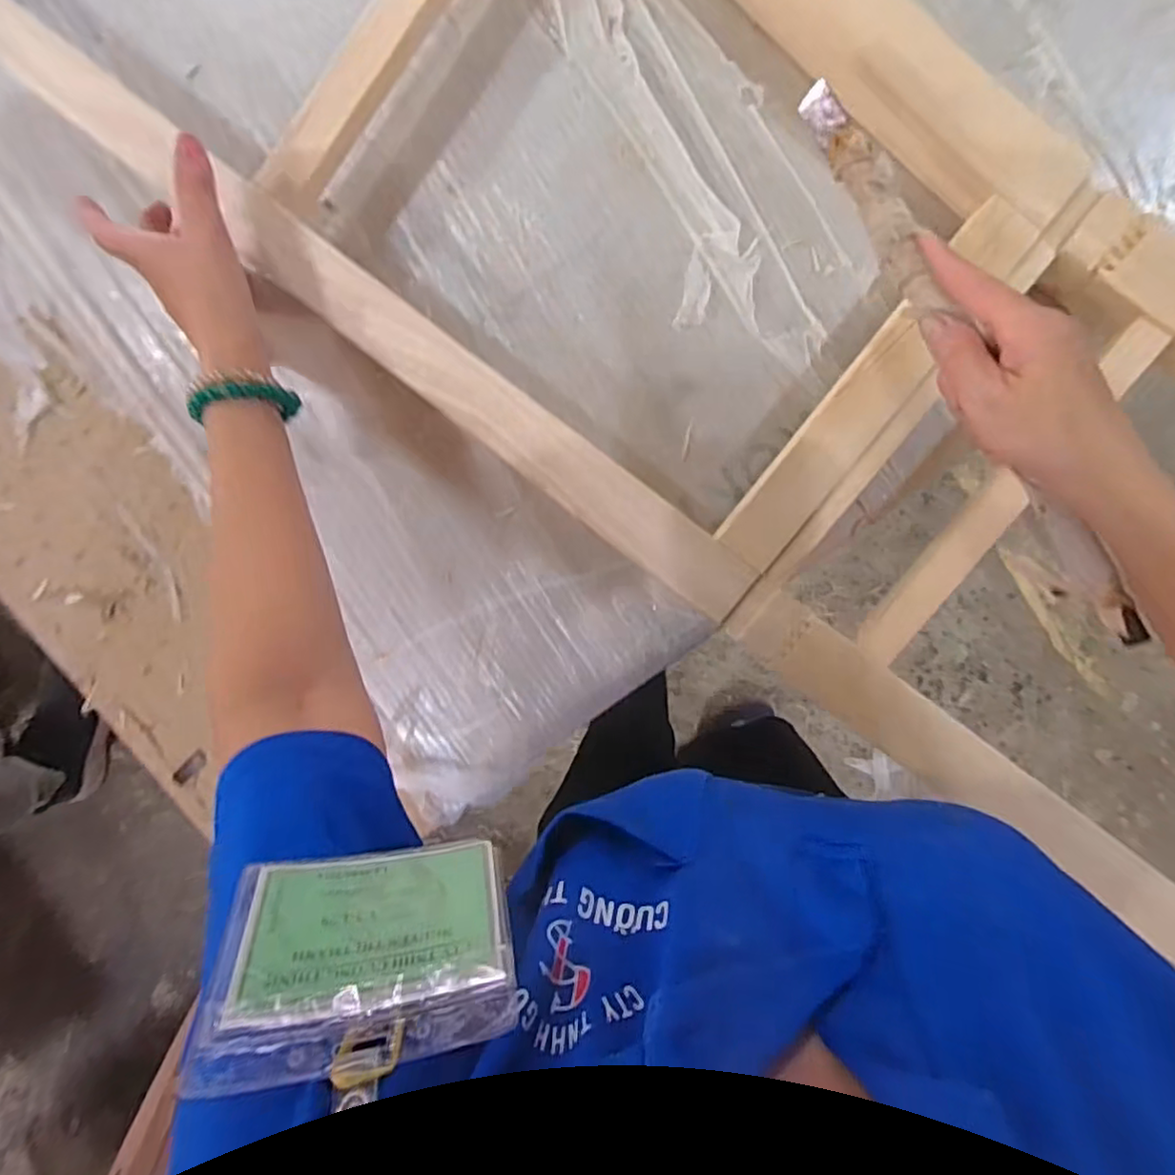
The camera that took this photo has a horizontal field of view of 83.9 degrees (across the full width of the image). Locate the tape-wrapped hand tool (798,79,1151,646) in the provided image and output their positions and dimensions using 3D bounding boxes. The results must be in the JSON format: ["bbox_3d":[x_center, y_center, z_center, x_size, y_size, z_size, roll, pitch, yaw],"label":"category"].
[{"bbox_3d":[0.204,-0.126,0.357,0.023,0.022,0.344,-27,86,4],"label":"tape-wrapped hand tool"}]

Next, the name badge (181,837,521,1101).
[{"bbox_3d":[-0.078,0.129,0.236,0.098,0.079,0.006,-3,118,-11],"label":"name badge"}]

